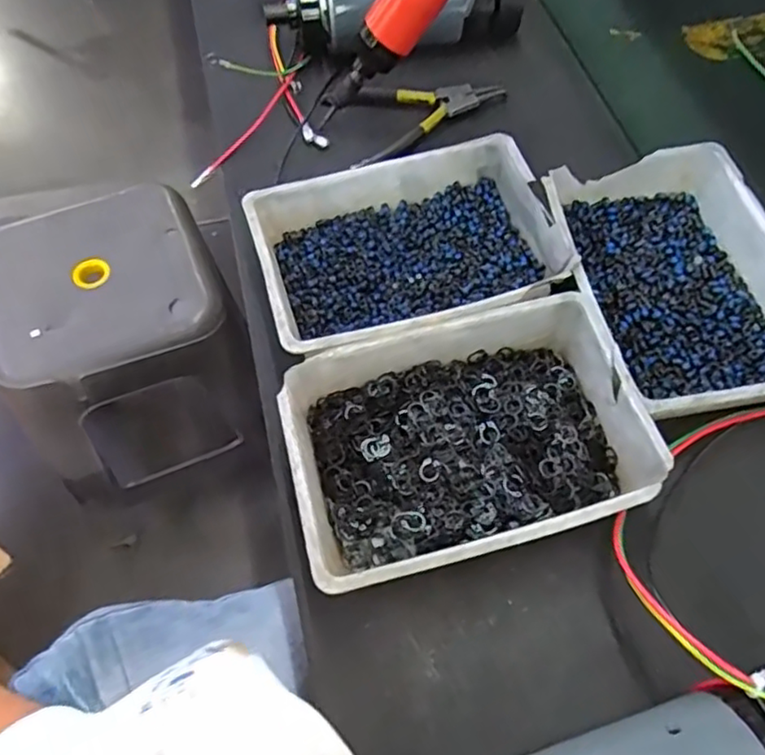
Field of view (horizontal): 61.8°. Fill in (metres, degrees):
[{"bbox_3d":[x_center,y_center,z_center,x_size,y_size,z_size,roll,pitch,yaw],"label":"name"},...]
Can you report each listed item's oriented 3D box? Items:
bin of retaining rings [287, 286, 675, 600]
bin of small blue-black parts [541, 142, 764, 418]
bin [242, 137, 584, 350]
[{"bbox_3d":[0.047,0.037,0.385,0.201,0.055,0.141,-15,62,-8],"label":"bin of retaining rings"},{"bbox_3d":[0.202,-0.066,0.441,0.148,0.048,0.206,-12,62,-7],"label":"bin of small blue-black parts"},{"bbox_3d":[0.016,-0.090,0.454,0.201,0.055,0.148,-15,62,-8],"label":"bin"}]

